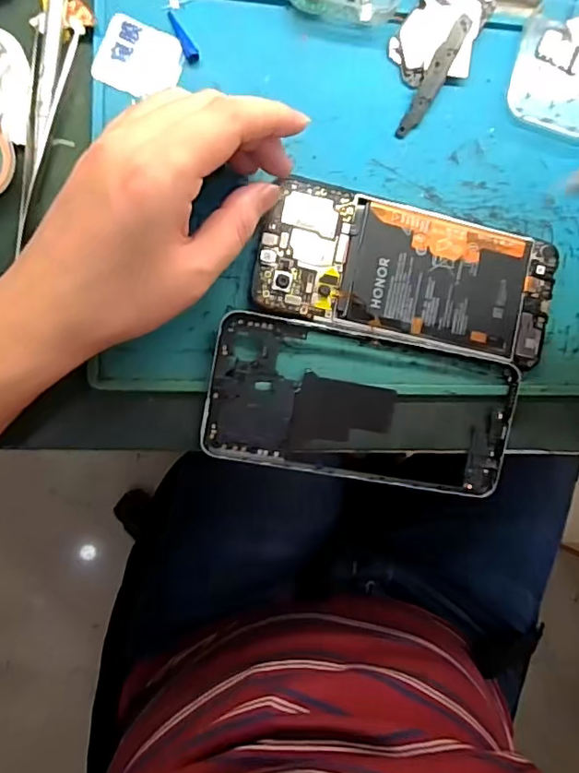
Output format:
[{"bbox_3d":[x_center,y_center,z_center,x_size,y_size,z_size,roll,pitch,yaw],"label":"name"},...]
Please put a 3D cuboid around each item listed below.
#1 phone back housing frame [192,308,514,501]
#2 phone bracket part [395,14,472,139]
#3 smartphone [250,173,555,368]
[{"bbox_3d":[0.041,0.011,0.291,0.168,0.013,0.078,10,90,-7],"label":"phone back housing frame"},{"bbox_3d":[0.079,-0.169,0.295,0.011,0.008,0.071,26,88,-7],"label":"phone bracket part"},{"bbox_3d":[0.066,-0.061,0.291,0.162,0.007,0.071,11,90,-7],"label":"smartphone"}]

